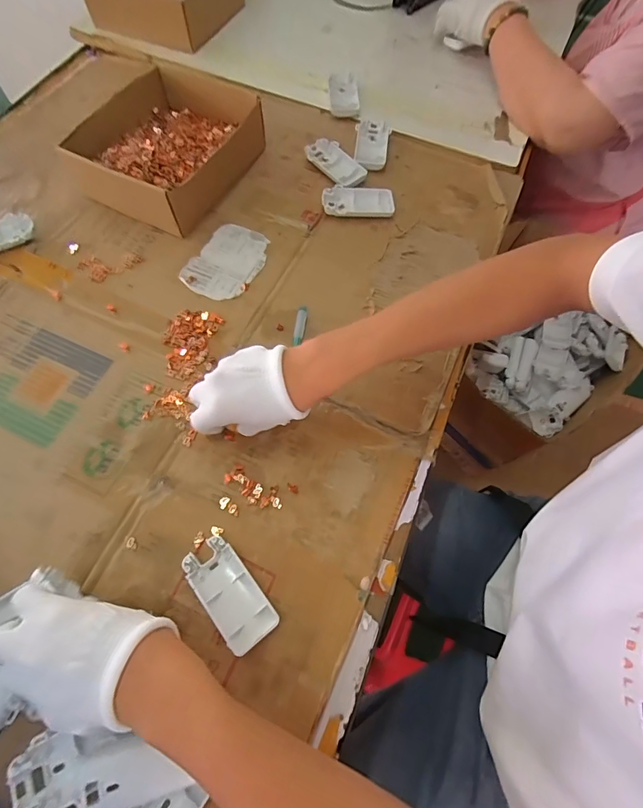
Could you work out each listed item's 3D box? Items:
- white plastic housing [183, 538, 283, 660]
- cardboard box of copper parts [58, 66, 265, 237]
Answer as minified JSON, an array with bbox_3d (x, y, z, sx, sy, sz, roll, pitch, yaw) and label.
[{"bbox_3d":[-0.082,0.168,0.374,0.046,0.013,0.095,-36,72,-15],"label":"white plastic housing"},{"bbox_3d":[-0.212,-0.351,0.572,0.196,0.066,0.220,27,69,10],"label":"cardboard box of copper parts"}]

